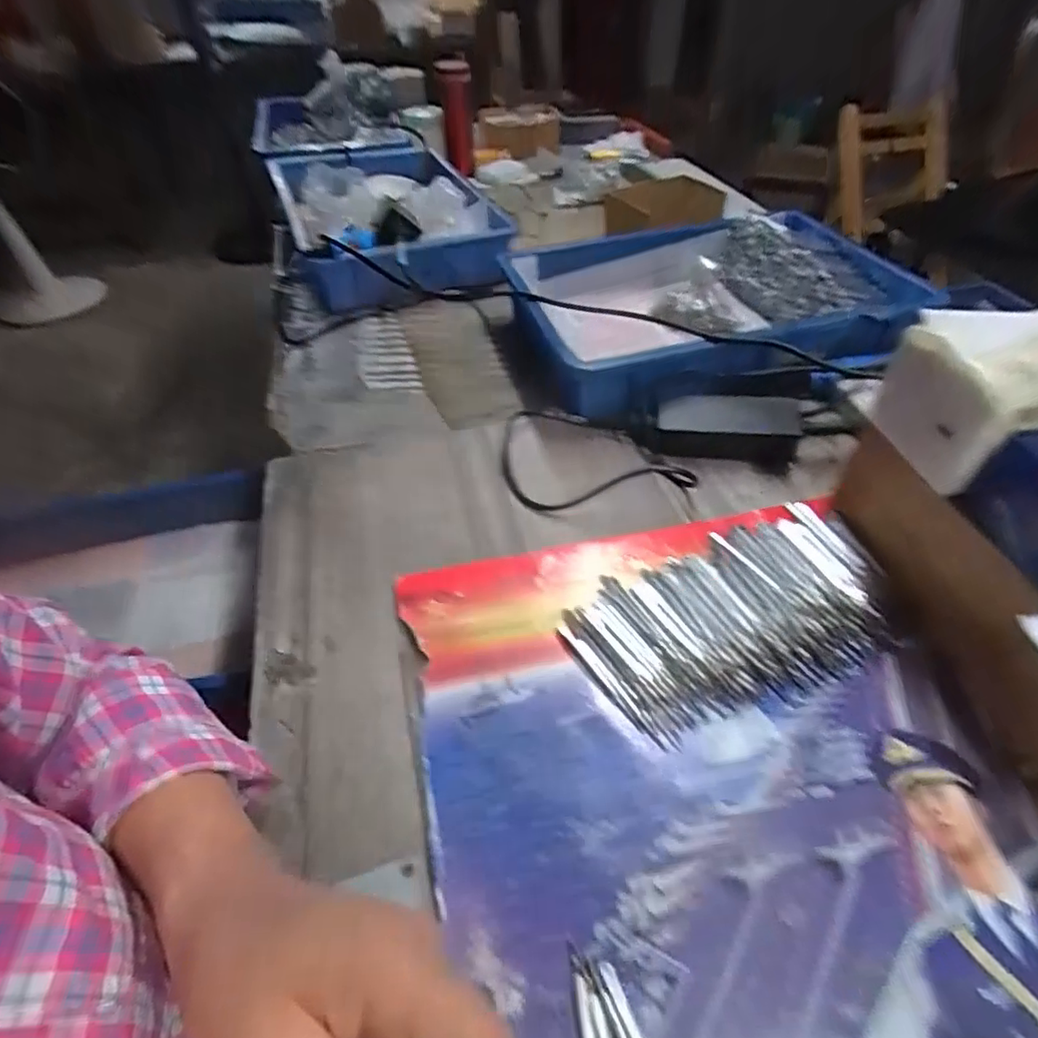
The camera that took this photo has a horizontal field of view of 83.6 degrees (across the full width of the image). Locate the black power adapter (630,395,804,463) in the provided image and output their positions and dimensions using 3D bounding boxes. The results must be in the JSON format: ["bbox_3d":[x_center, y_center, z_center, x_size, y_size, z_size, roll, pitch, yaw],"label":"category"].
[{"bbox_3d":[0.195,-0.091,0.573,0.146,0.047,0.053,10,47,11],"label":"black power adapter"}]

